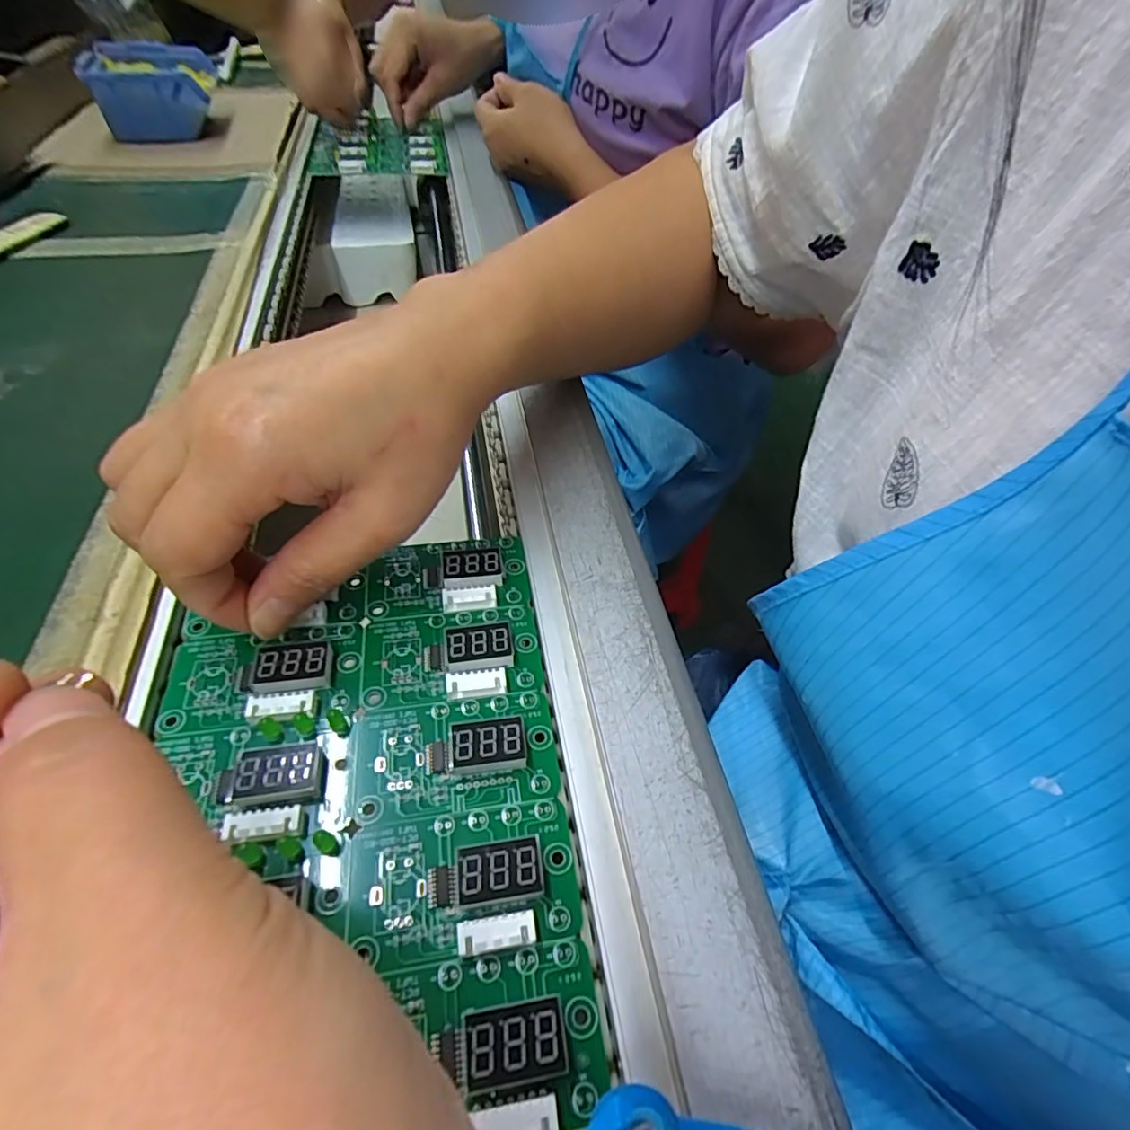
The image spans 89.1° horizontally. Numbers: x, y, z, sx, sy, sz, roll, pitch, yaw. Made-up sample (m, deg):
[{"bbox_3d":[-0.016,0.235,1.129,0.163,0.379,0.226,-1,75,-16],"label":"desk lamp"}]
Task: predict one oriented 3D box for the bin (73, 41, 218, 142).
[{"bbox_3d":[-0.382,-0.442,0.536,0.092,0.047,0.118,-12,52,-14],"label":"bin"}]

